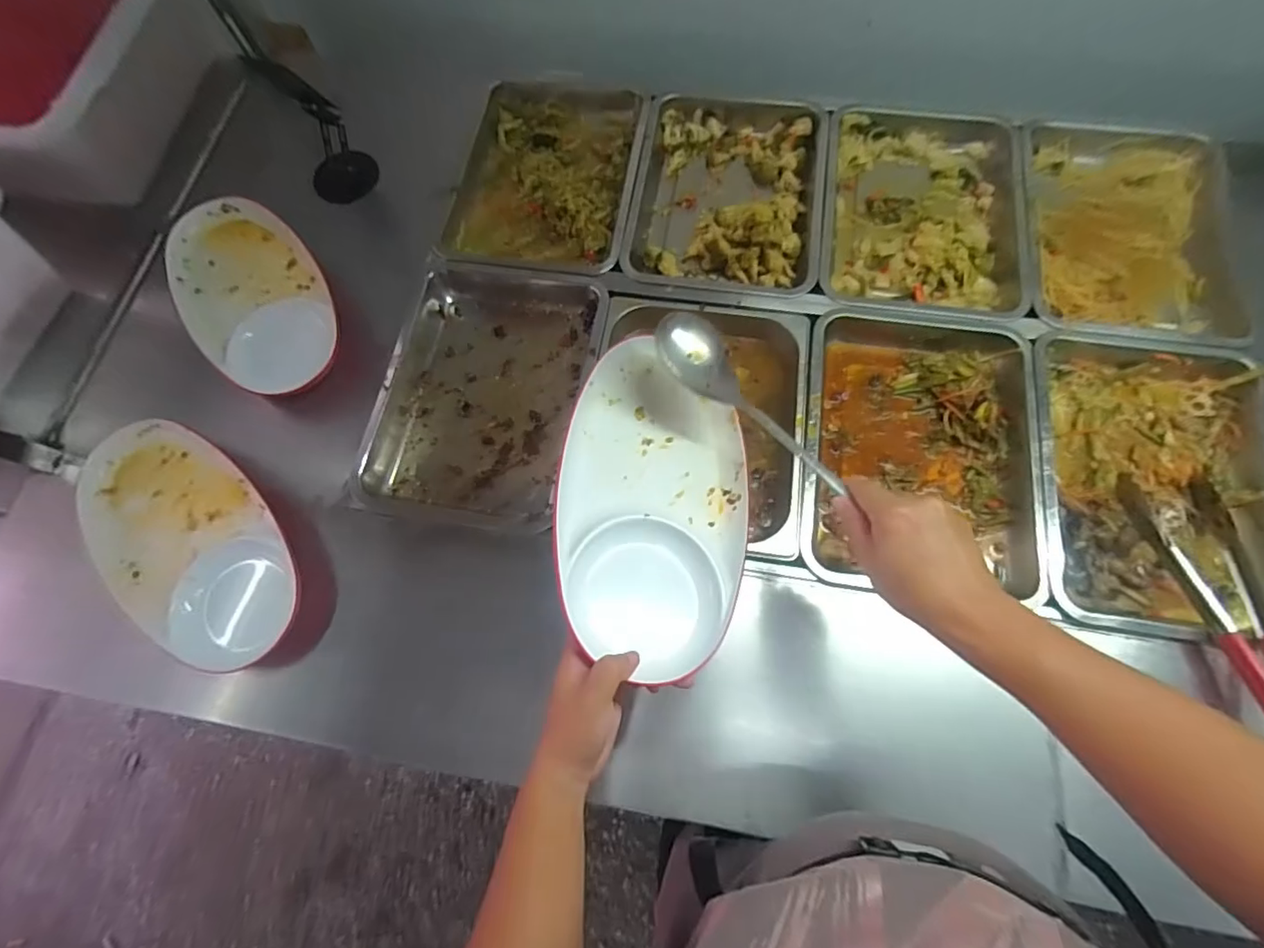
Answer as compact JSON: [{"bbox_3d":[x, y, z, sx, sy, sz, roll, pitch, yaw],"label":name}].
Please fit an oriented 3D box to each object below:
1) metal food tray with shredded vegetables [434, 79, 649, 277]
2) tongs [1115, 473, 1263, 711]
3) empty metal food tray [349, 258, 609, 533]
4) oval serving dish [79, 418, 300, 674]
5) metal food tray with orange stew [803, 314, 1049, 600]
[{"bbox_3d":[-0.120,-0.459,0.836,0.261,0.052,0.355,7,71,4],"label":"metal food tray with shredded vegetables"},{"bbox_3d":[0.613,0.134,0.571,0.096,0.030,0.293,-1,57,1],"label":"tongs"},{"bbox_3d":[-0.182,-0.117,0.729,0.261,0.055,0.364,6,71,4],"label":"empty metal food tray"},{"bbox_3d":[-0.499,0.075,0.638,0.330,0.045,0.164,41,76,15],"label":"oval serving dish"},{"bbox_3d":[0.338,-0.036,0.670,0.253,0.050,0.354,8,71,5],"label":"metal food tray with orange stew"}]

